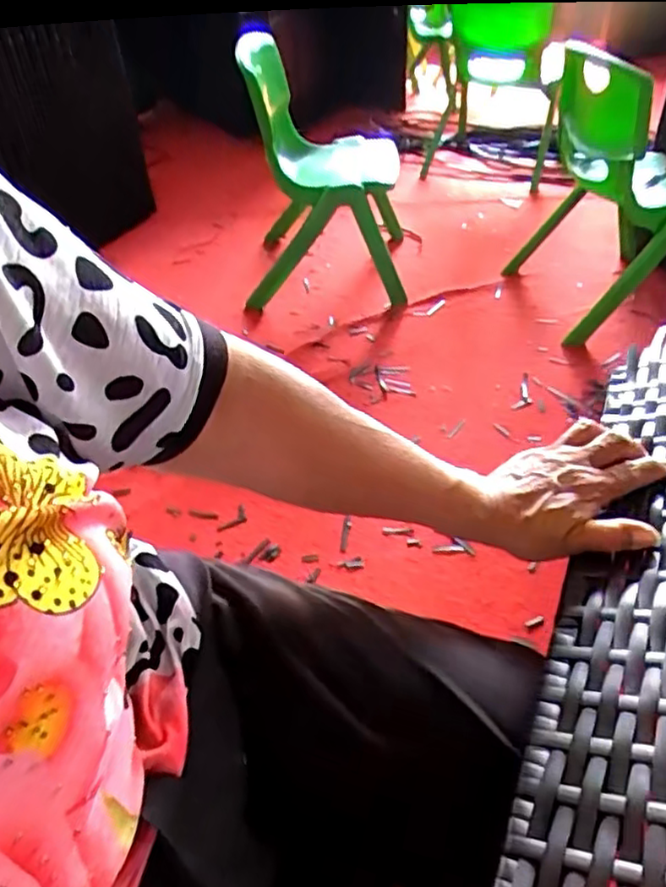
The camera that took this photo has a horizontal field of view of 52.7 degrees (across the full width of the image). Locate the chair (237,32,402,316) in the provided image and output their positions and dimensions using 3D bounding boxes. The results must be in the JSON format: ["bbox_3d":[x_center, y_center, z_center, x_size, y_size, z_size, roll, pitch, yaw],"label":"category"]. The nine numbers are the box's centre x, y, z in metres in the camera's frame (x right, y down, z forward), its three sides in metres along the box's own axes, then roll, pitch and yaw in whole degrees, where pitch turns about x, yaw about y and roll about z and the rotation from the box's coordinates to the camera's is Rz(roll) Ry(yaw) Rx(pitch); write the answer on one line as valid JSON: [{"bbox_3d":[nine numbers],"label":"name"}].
[{"bbox_3d":[-0.011,-0.638,1.543,0.341,0.498,0.453,0,42,3],"label":"chair"}]

